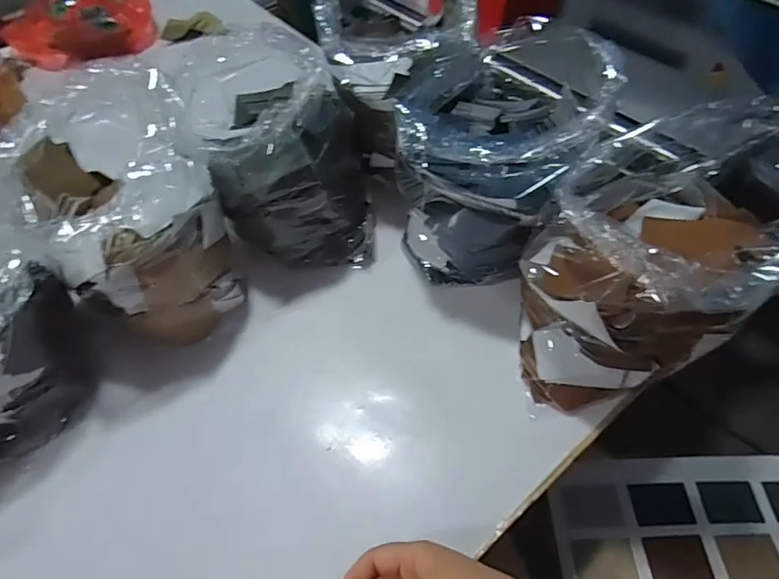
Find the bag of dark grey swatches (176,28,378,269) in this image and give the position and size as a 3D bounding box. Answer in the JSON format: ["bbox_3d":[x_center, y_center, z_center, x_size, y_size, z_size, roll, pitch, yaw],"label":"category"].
[{"bbox_3d":[-0.134,-0.174,0.593,0.184,0.192,0.264,-21,56,-13],"label":"bag of dark grey swatches"}]

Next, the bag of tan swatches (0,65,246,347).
[{"bbox_3d":[-0.275,-0.083,0.533,0.165,0.178,0.231,-24,57,-15],"label":"bag of tan swatches"}]

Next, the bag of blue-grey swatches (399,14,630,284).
[{"bbox_3d":[0.111,-0.135,0.529,0.182,0.218,0.184,25,59,18],"label":"bag of blue-grey swatches"}]

